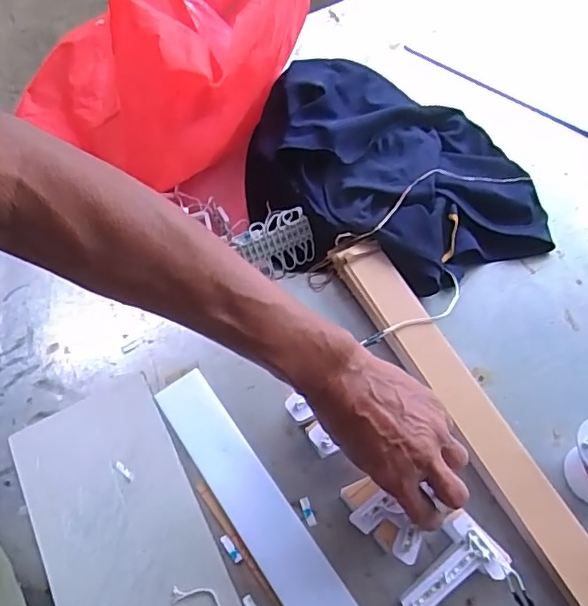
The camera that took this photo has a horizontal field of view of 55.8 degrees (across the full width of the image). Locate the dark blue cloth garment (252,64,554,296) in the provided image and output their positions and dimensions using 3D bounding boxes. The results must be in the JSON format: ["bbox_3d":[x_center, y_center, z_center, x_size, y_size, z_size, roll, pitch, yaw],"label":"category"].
[{"bbox_3d":[0.113,-0.144,0.613,0.340,0.076,0.255,15,65,10],"label":"dark blue cloth garment"}]

